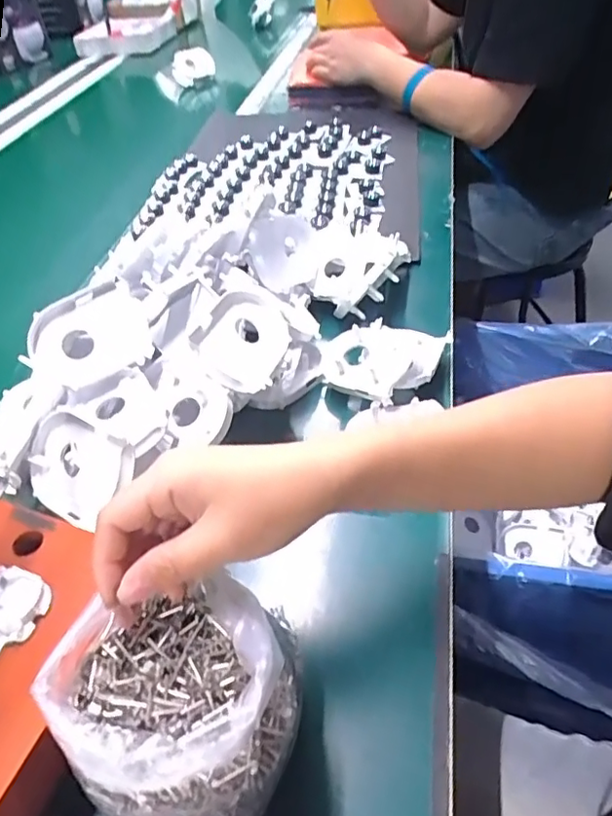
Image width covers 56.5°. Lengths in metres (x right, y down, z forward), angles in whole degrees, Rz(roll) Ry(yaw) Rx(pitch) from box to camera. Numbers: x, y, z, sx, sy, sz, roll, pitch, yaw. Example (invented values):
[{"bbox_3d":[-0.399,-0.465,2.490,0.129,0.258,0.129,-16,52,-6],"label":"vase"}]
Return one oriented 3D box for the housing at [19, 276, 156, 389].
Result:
[{"bbox_3d":[-0.167,-0.053,0.438,0.086,0.025,0.066,-29,89,-11],"label":"housing"}]

